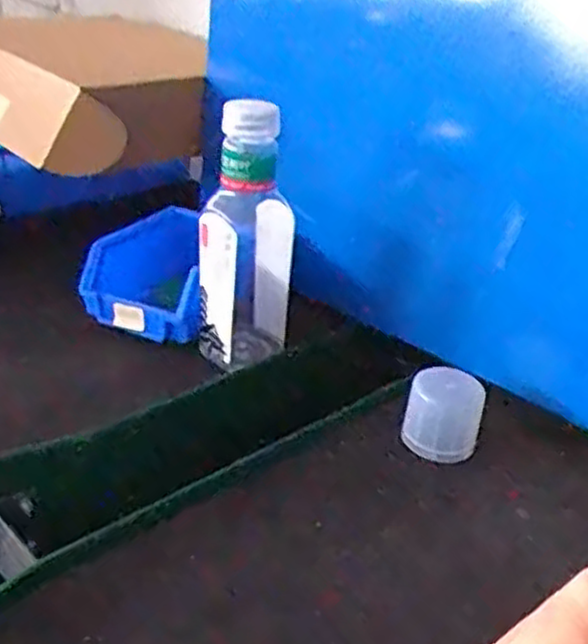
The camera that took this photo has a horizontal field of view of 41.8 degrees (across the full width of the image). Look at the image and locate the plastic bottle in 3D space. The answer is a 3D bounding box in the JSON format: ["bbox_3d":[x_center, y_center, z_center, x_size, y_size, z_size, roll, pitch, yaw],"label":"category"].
[{"bbox_3d":[-0.035,-0.061,0.590,0.071,0.198,0.062,4,28,-2],"label":"plastic bottle"}]

